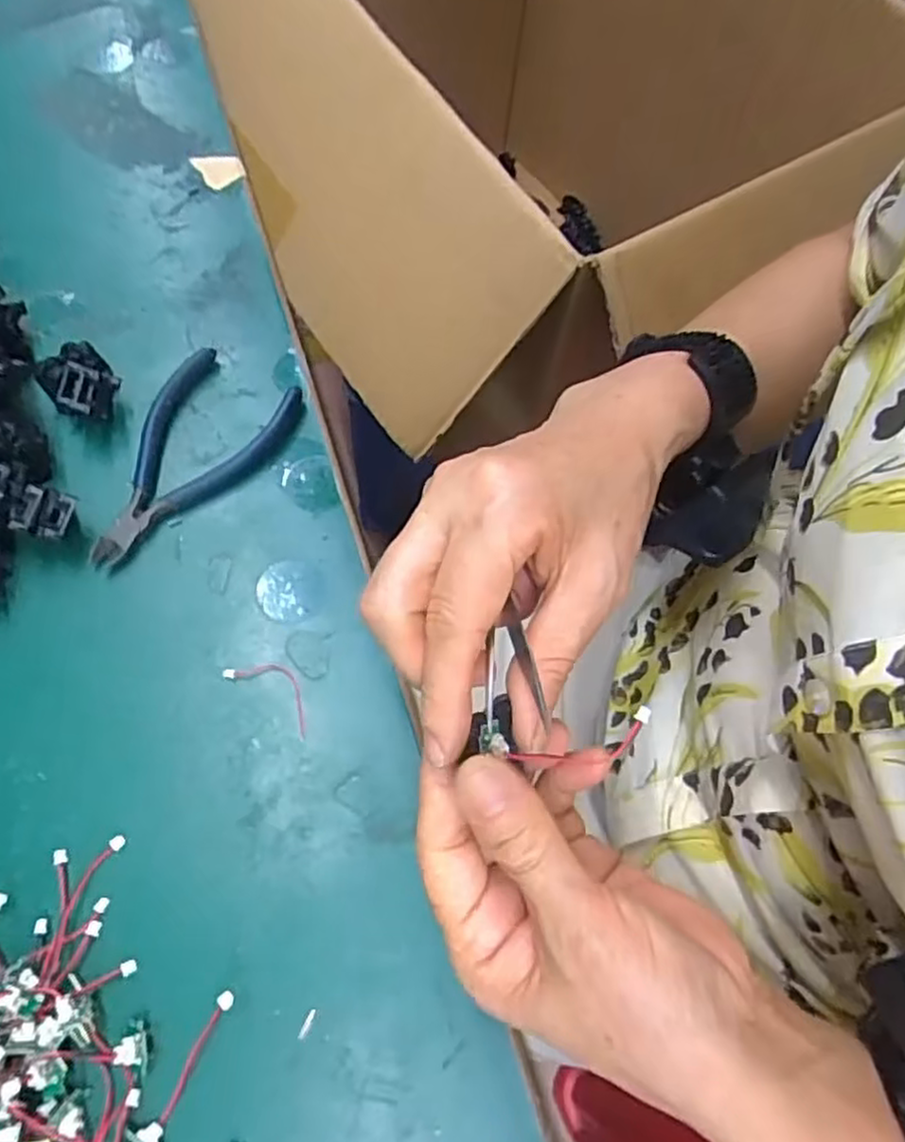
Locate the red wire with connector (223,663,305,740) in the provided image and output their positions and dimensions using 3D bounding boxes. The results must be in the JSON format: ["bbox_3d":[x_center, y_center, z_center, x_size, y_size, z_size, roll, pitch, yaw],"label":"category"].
[{"bbox_3d":[-0.073,0.049,0.293,0.043,0.004,0.018,35,68,9],"label":"red wire with connector"}]

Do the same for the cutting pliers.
[{"bbox_3d":[-0.126,-0.052,0.328,0.058,0.013,0.117,32,67,8],"label":"cutting pliers"}]

